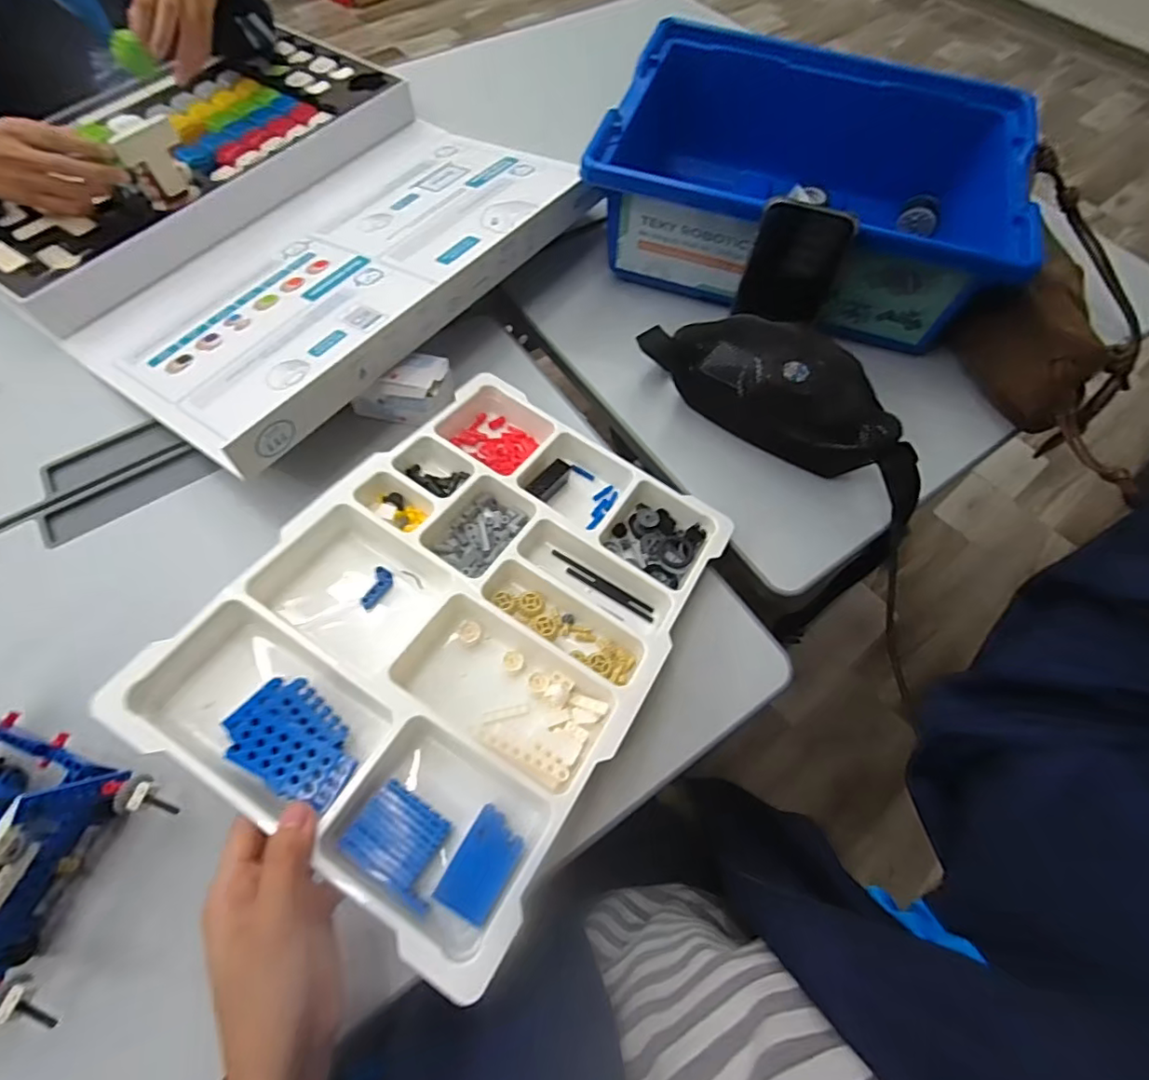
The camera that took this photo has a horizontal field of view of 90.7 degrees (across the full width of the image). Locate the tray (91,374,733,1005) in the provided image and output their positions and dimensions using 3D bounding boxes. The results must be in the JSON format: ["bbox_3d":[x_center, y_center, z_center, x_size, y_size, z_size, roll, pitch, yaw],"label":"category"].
[{"bbox_3d":[-0.067,0.043,0.417,0.260,0.040,0.373,33,56,7],"label":"tray"}]

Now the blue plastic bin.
[{"bbox_3d":[0.243,-0.377,0.619,0.407,0.144,0.298,20,65,8],"label":"blue plastic bin"}]

